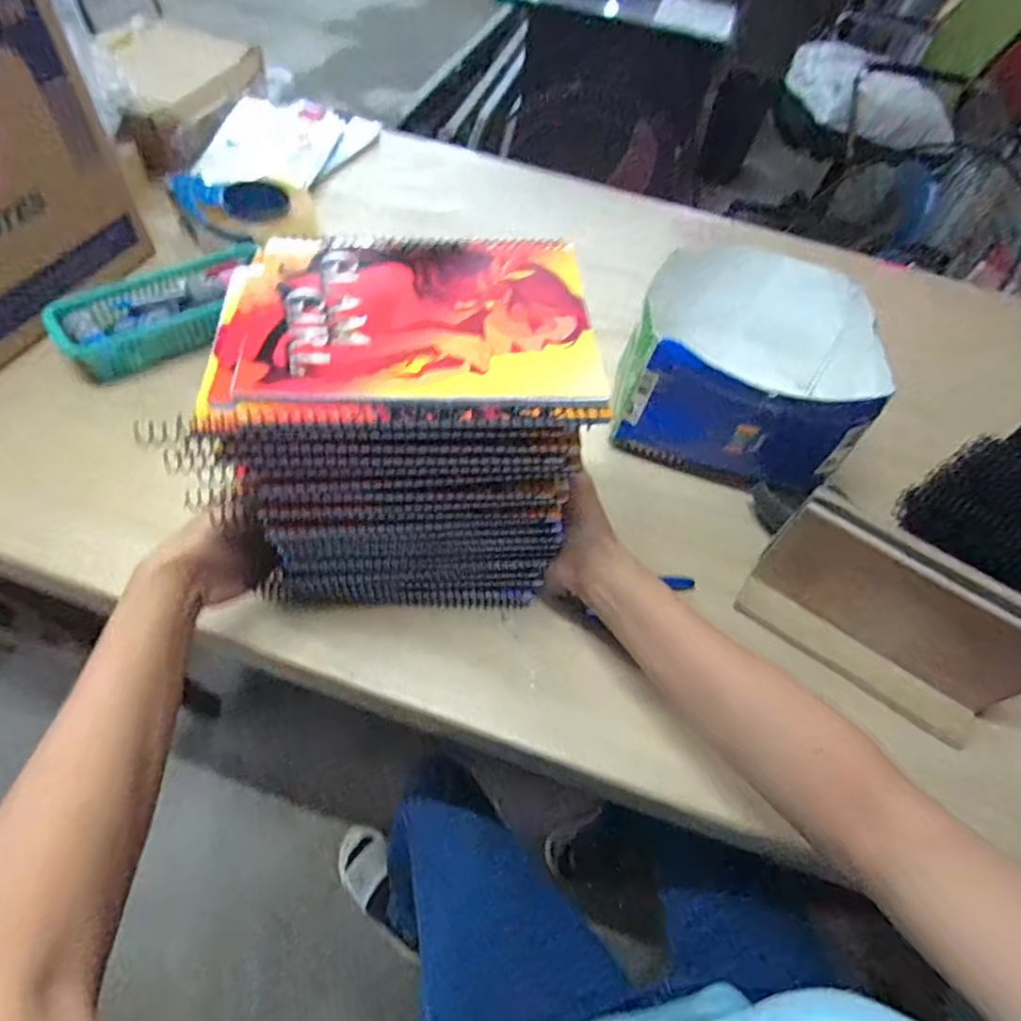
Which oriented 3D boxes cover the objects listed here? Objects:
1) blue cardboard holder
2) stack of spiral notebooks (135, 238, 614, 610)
[{"bbox_3d":[0.236,-0.140,0.588,0.212,0.136,0.233,20,54,13],"label":"blue cardboard holder"},{"bbox_3d":[-0.067,-0.043,0.429,0.213,0.234,0.150,-4,52,-5],"label":"stack of spiral notebooks"}]

